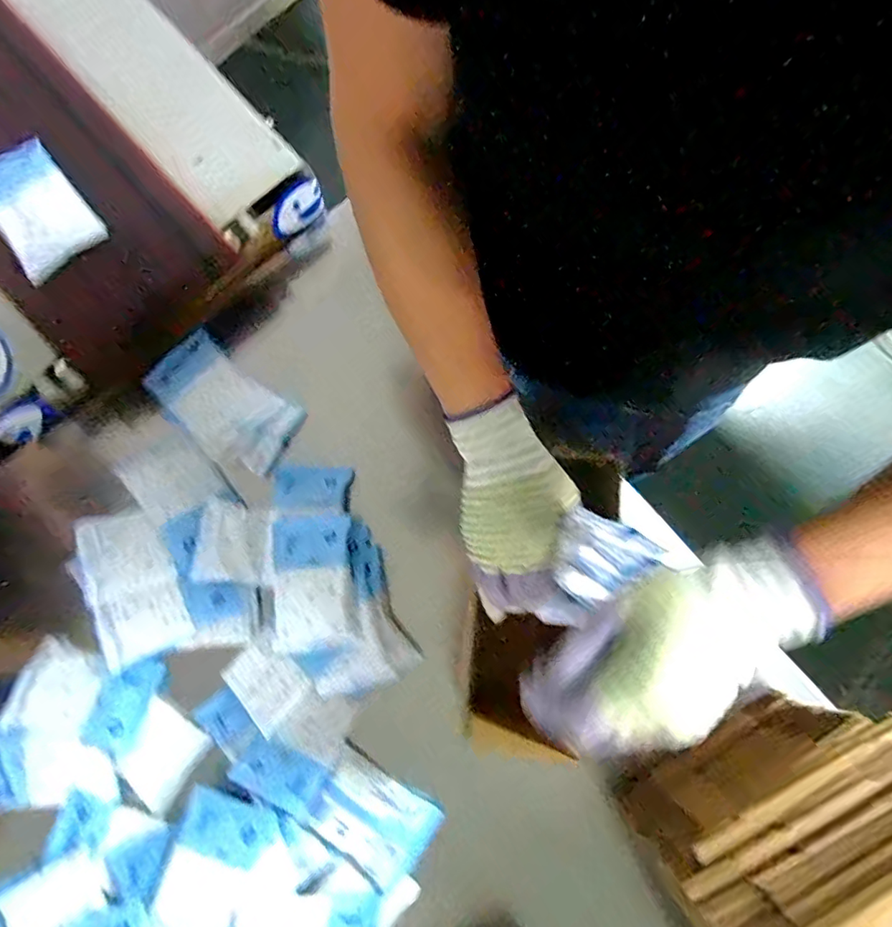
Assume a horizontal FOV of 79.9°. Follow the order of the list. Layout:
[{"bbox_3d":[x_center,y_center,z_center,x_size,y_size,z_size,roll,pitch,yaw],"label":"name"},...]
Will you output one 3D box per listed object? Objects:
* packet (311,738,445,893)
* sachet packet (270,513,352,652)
[{"bbox_3d":[-0.075,0.351,0.529,0.120,0.016,0.088,35,81,5],"label":"packet"},{"bbox_3d":[-0.135,0.116,0.532,0.076,0.028,0.125,-4,80,-2],"label":"sachet packet"}]

